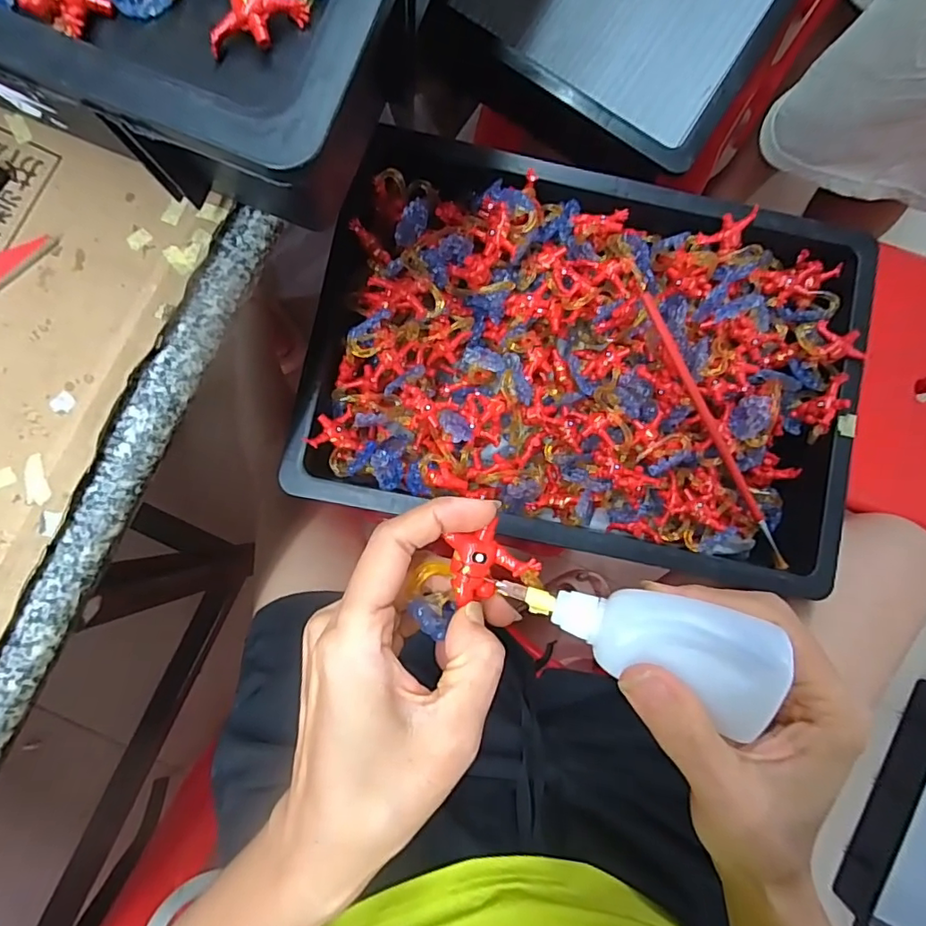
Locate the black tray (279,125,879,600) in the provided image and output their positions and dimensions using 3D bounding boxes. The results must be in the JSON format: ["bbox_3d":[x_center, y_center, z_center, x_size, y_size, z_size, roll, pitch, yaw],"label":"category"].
[{"bbox_3d":[0.106,-0.085,0.460,0.444,0.071,0.313,11,85,-2],"label":"black tray"}]

